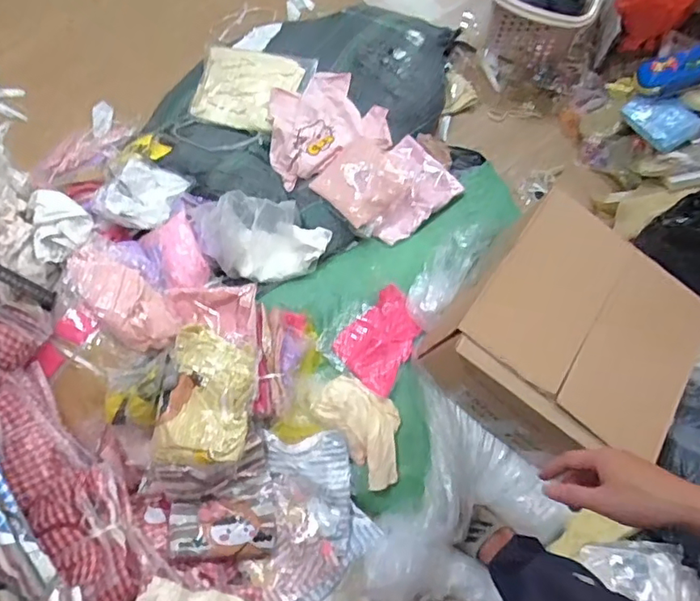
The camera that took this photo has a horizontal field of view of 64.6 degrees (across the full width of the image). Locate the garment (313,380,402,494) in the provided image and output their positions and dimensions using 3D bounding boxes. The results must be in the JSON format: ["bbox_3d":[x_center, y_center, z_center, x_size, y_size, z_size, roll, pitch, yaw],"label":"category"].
[{"bbox_3d":[0.038,0.273,1.206,0.140,0.070,0.244,-37,76,-10],"label":"garment"}]

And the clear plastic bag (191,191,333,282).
[{"bbox_3d":[-0.212,-0.158,1.325,0.303,0.110,0.189,-4,73,0],"label":"clear plastic bag"}]

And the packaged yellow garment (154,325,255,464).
[{"bbox_3d":[-0.306,0.199,1.163,0.189,0.047,0.277,4,73,2],"label":"packaged yellow garment"}]

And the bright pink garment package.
[{"bbox_3d":[0.059,0.074,1.262,0.191,0.041,0.223,33,76,10],"label":"bright pink garment package"}]

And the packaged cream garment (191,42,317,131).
[{"bbox_3d":[-0.283,-0.600,1.538,0.303,0.020,0.268,16,64,6],"label":"packaged cream garment"}]

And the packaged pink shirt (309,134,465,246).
[{"bbox_3d":[0.098,-0.314,1.405,0.330,0.091,0.283,-41,77,-11],"label":"packaged pink shirt"}]

